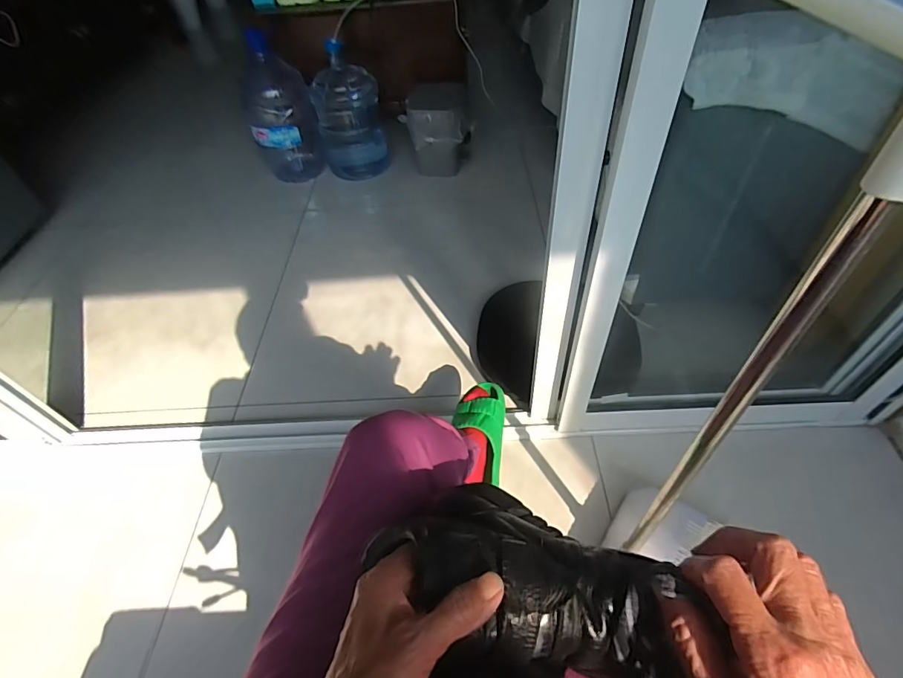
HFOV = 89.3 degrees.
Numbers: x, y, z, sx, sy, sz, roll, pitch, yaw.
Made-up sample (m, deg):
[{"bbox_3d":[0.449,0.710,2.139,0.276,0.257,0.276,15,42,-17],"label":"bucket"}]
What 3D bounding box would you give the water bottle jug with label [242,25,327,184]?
[{"bbox_3d":[-0.623,-0.803,1.664,0.223,0.453,0.225,-24,52,-15],"label":"water bottle jug with label"}]

